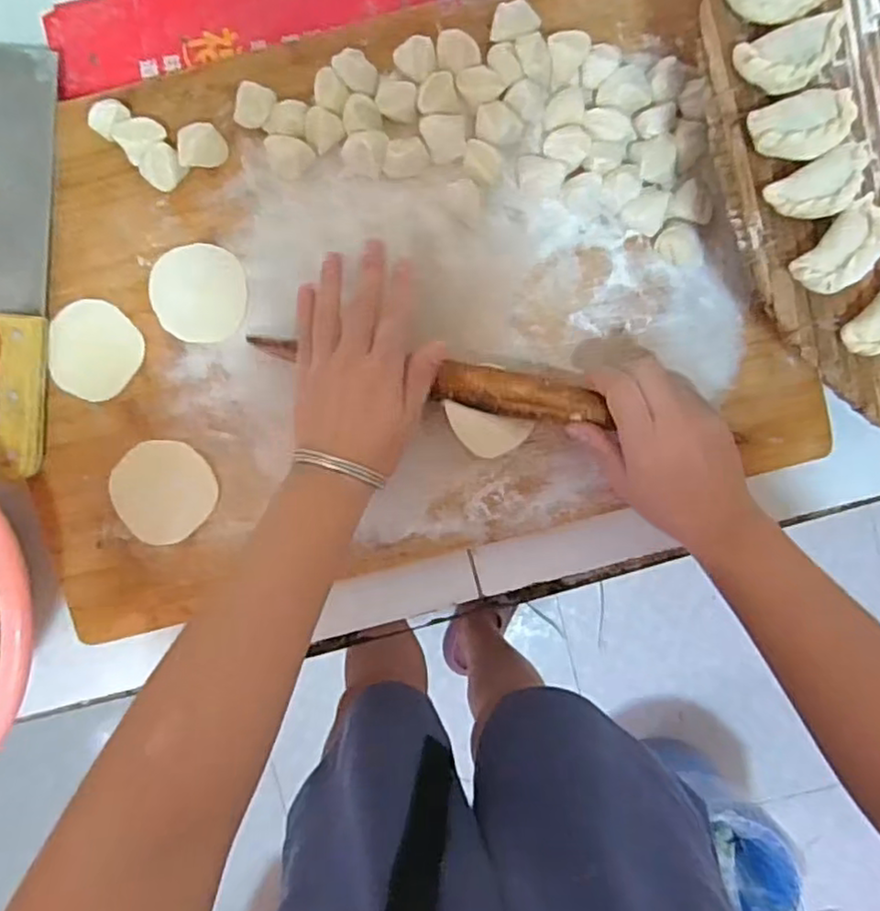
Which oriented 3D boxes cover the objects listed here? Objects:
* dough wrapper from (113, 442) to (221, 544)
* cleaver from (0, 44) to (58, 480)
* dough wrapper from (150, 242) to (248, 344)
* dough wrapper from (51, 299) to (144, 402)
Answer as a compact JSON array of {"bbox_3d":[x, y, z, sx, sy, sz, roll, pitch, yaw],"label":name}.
[{"bbox_3d":[-0.196,0.026,0.466,0.068,0.006,0.071,0,92,1],"label":"dough wrapper"},{"bbox_3d":[-0.305,-0.134,0.454,0.077,0.027,0.281,5,92,1],"label":"cleaver"},{"bbox_3d":[-0.167,-0.112,0.456,0.062,0.005,0.064,-2,102,-4],"label":"dough wrapper"},{"bbox_3d":[-0.243,-0.074,0.462,0.061,0.004,0.065,-1,97,-5],"label":"dough wrapper"}]

